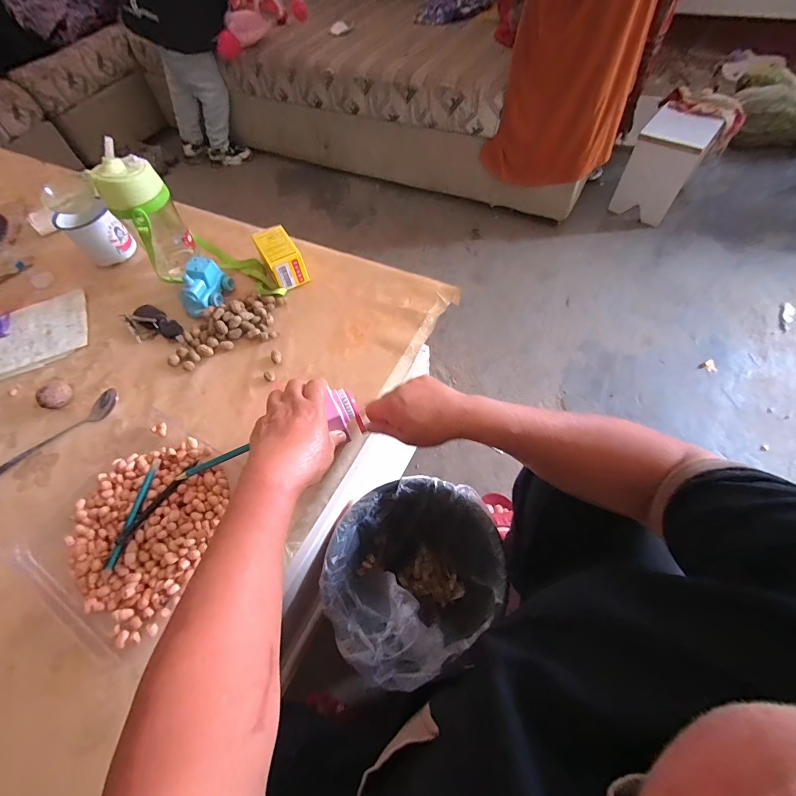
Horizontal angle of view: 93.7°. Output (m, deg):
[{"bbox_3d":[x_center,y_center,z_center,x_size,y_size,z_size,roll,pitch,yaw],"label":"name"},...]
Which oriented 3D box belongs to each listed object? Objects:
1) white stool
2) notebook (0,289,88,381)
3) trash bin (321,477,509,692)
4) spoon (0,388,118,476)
[{"bbox_3d":[0.865,-0.755,1.233,0.191,0.264,0.213,31,66,21],"label":"white stool"},{"bbox_3d":[-0.573,-0.091,0.565,0.185,0.023,0.135,-26,60,-11],"label":"notebook"},{"bbox_3d":[0.027,0.275,0.598,0.257,0.250,0.230,-28,61,-12],"label":"trash bin"},{"bbox_3d":[-0.436,0.043,0.469,0.171,0.020,0.030,-35,63,-16],"label":"spoon"}]

